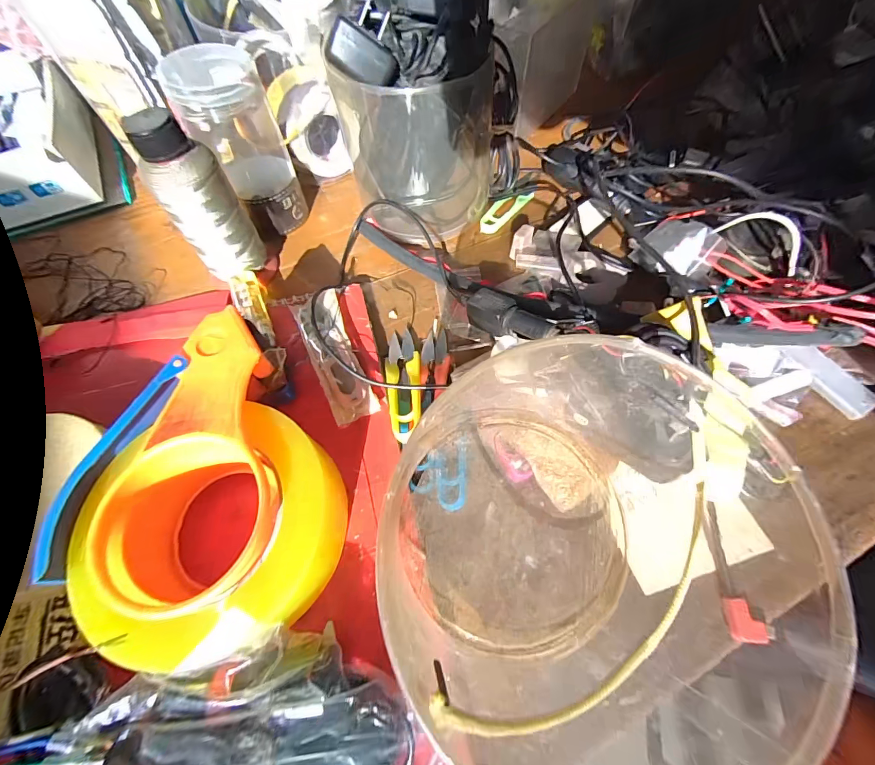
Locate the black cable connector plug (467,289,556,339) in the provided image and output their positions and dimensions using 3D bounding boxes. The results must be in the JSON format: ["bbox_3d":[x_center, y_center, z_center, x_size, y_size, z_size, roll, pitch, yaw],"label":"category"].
[{"bbox_3d":[0.050,-0.044,0.263,0.063,0.020,0.022,27,65,35],"label":"black cable connector plug"}]

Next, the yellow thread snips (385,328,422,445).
[{"bbox_3d":[-0.024,-0.001,0.273,0.024,0.016,0.094,-5,61,0],"label":"yellow thread snips"}]

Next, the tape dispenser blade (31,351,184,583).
[{"bbox_3d":[-0.163,0.037,0.193,0.021,0.016,0.113,15,64,9],"label":"tape dispenser blade"}]

